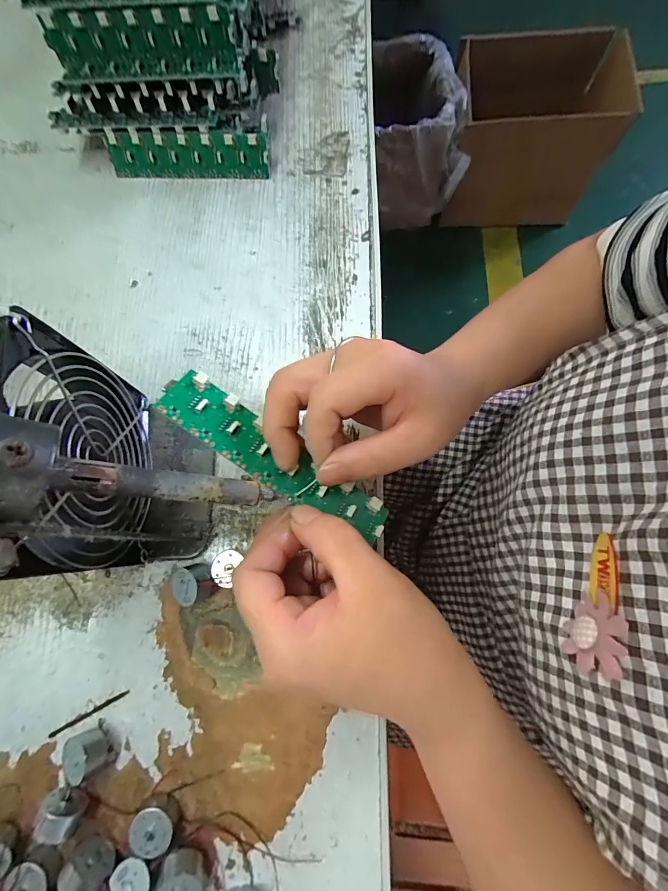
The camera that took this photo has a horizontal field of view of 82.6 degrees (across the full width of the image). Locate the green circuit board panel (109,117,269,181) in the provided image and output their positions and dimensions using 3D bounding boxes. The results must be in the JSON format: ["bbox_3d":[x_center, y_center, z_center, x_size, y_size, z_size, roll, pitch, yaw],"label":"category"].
[{"bbox_3d":[-0.124,-0.247,0.323,0.137,0.034,0.004,2,47,3],"label":"green circuit board panel"}]

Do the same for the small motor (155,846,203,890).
[{"bbox_3d":[-0.083,0.236,0.206,0.023,0.015,0.026,13,77,5],"label":"small motor"}]

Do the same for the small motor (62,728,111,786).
[{"bbox_3d":[-0.144,0.178,0.222,0.017,0.020,0.022,-38,78,-7],"label":"small motor"}]

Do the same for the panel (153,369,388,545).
[{"bbox_3d":[-0.029,0.008,0.206,0.135,0.008,0.030,33,79,-7],"label":"panel"}]

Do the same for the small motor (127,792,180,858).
[{"bbox_3d":[-0.101,0.214,0.214,0.024,0.015,0.022,0,76,2],"label":"small motor"}]

